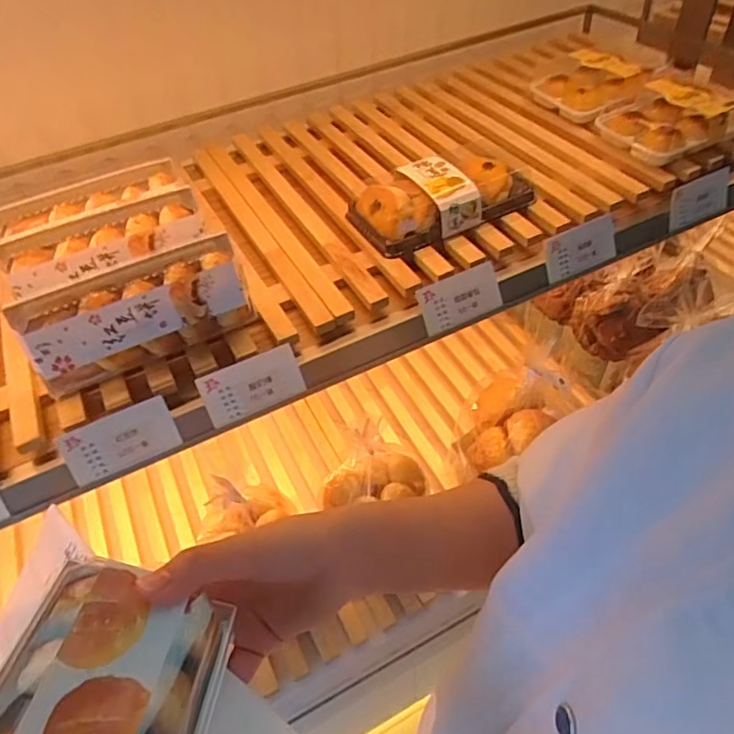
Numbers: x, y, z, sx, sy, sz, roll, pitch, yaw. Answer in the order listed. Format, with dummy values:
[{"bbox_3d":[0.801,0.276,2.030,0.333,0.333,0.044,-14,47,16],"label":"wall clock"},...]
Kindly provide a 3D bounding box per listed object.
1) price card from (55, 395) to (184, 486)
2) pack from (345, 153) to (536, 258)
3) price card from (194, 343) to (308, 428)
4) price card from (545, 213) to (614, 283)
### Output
[{"bbox_3d":[-0.209,0.062,0.488,0.088,0.045,0.004,-23,20,-17],"label":"price card"},{"bbox_3d":[0.077,-0.189,0.640,0.201,0.045,0.105,-22,48,-15],"label":"pack"},{"bbox_3d":[-0.104,0.016,0.524,0.089,0.047,0.004,-23,15,-16],"label":"price card"},{"bbox_3d":[0.231,-0.127,0.618,0.090,0.050,0.009,-23,29,-17],"label":"price card"}]

